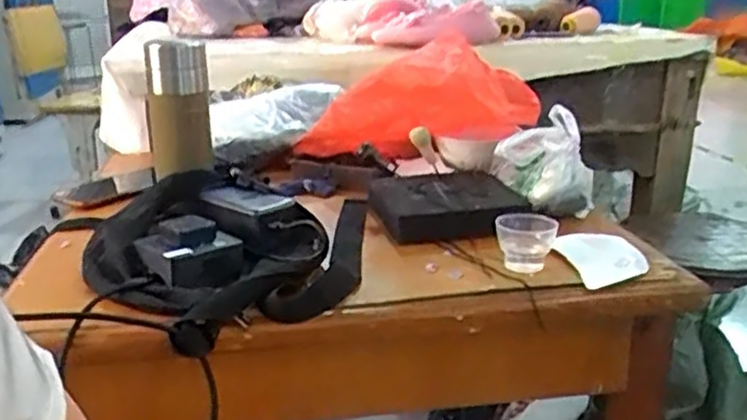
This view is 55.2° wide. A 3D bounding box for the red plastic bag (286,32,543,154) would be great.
[{"bbox_3d":[0.048,-0.142,0.939,0.318,0.129,0.127,-8,16,20],"label":"red plastic bag"}]

